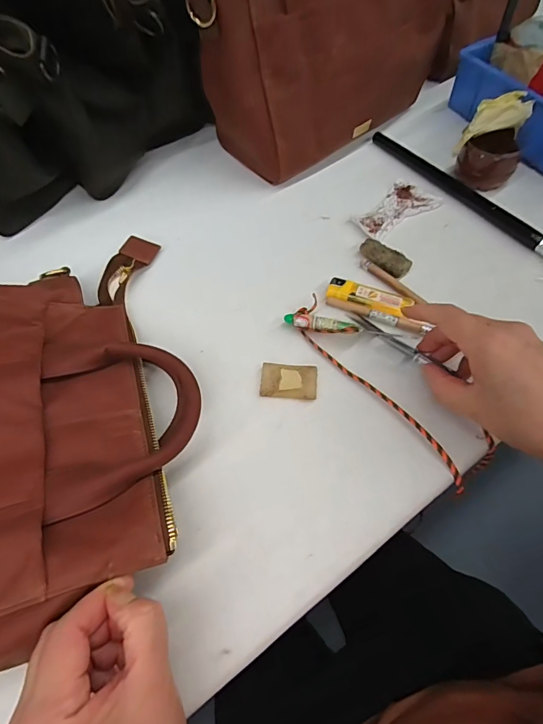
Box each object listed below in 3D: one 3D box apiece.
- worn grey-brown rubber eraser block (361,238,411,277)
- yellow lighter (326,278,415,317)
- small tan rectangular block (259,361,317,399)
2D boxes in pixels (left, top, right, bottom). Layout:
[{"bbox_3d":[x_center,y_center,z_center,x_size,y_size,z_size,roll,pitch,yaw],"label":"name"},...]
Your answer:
[{"bbox_3d":[0.113,-0.104,0.407,0.024,0.008,0.053,-38,67,-17],"label":"worn grey-brown rubber eraser block"},{"bbox_3d":[0.090,-0.060,0.382,0.075,0.007,0.025,20,64,12],"label":"yellow lighter"},{"bbox_3d":[0.015,0.016,0.348,0.047,0.004,0.030,4,62,4],"label":"small tan rectangular block"}]

